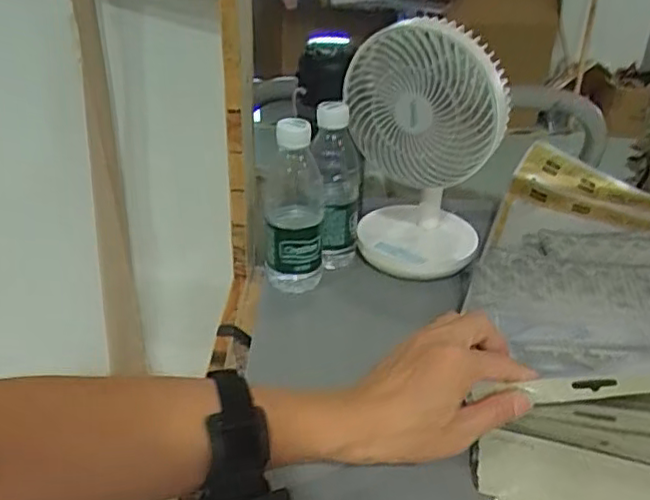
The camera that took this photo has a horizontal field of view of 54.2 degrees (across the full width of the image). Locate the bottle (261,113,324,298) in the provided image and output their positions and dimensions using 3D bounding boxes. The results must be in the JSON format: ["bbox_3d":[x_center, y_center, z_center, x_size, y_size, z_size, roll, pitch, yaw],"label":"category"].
[{"bbox_3d":[-0.032,-0.043,0.636,0.061,0.178,0.064,0,32,-2],"label":"bottle"}]

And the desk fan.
[{"bbox_3d":[0.101,-0.103,0.641,0.105,0.228,0.143,-20,38,-31],"label":"desk fan"}]

